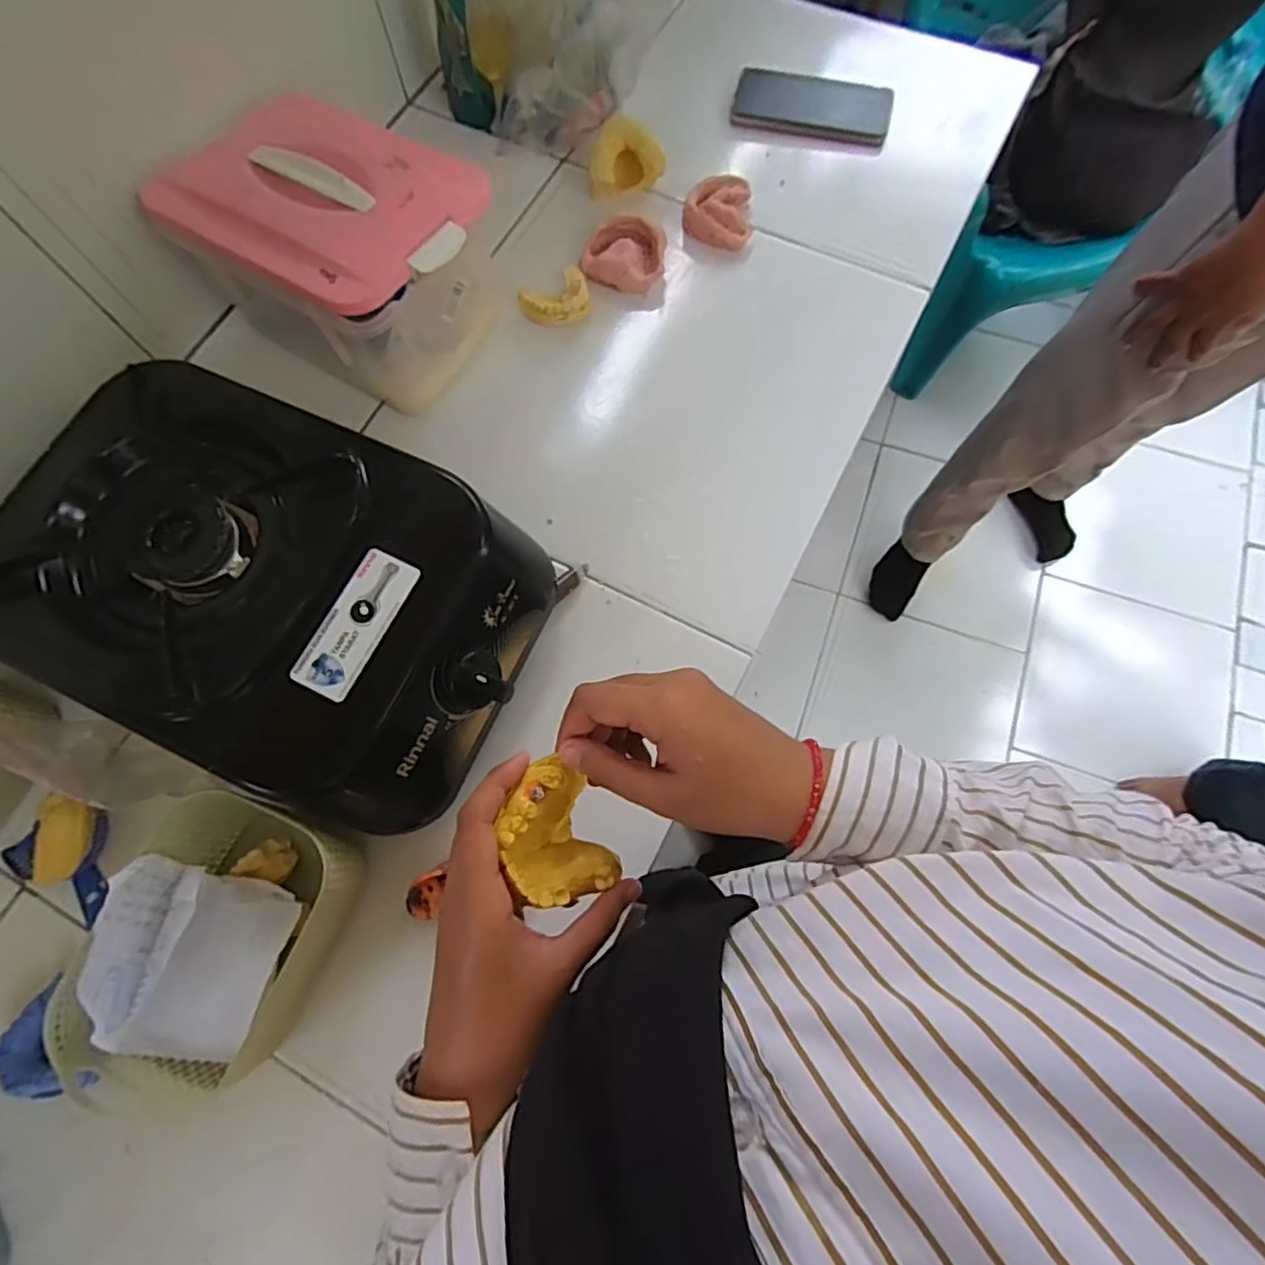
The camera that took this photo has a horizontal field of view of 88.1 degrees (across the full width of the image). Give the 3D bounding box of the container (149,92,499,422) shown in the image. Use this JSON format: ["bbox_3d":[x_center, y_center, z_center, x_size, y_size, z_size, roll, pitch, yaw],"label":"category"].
[{"bbox_3d":[-0.235,-0.315,0.548,0.222,0.129,0.156,33,73,8],"label":"container"}]

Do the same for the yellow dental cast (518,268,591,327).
[{"bbox_3d":[-0.071,-0.310,0.609,0.061,0.028,0.054,-21,73,-9],"label":"yellow dental cast"}]

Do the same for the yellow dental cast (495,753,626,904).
[{"bbox_3d":[-0.044,0.104,0.325,0.050,0.025,0.067,-35,101,-29],"label":"yellow dental cast"}]

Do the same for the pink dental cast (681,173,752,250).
[{"bbox_3d":[0.082,-0.405,0.629,0.064,0.026,0.066,1,71,-2],"label":"pink dental cast"}]

